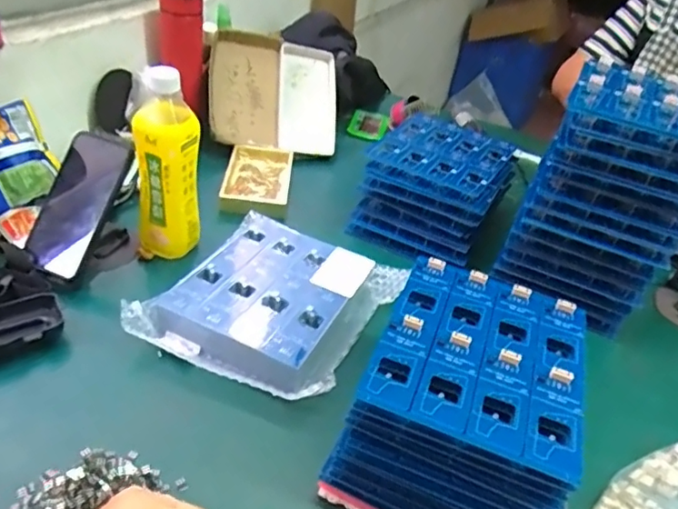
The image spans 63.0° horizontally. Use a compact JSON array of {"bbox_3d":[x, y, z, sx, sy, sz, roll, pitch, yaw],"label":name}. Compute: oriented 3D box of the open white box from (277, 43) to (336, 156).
[{"bbox_3d":[-0.053,-0.262,0.936,0.096,0.027,0.193,0,75,-7],"label":"open white box"}]

